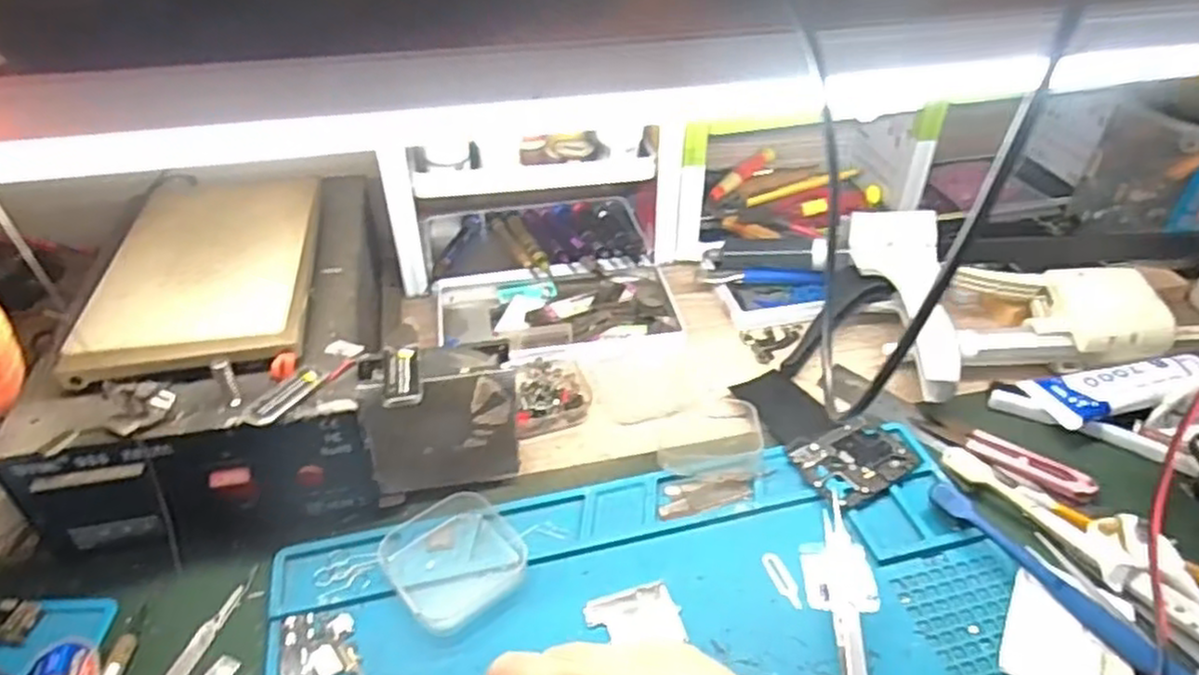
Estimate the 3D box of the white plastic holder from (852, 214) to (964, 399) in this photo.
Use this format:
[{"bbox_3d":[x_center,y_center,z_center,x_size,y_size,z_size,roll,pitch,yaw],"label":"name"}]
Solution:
[{"bbox_3d":[0.212,-0.028,0.501,0.054,0.021,0.153,-1,57,0],"label":"white plastic holder"}]

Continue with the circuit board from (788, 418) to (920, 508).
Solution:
[{"bbox_3d":[0.154,0.074,0.444,0.069,0.004,0.048,-19,44,-22],"label":"circuit board"}]

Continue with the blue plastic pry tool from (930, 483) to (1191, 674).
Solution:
[{"bbox_3d":[0.246,0.137,0.359,0.024,0.014,0.190,-24,46,-27],"label":"blue plastic pry tool"}]

